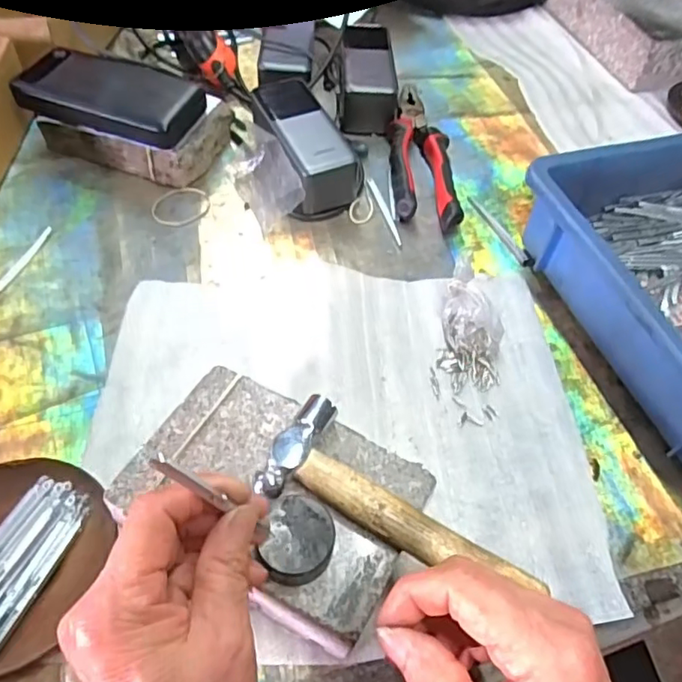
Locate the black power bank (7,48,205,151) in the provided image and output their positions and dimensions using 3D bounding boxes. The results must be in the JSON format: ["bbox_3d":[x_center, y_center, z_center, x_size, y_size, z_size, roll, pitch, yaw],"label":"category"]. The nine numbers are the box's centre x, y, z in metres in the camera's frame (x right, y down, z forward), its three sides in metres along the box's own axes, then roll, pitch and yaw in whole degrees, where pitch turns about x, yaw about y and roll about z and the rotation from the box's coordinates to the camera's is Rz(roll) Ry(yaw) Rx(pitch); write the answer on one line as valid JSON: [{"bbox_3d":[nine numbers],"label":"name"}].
[{"bbox_3d":[-0.201,-0.219,0.511,0.153,0.032,0.070,19,54,8],"label":"black power bank"}]

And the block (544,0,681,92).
[{"bbox_3d":[0.393,-0.410,0.739,0.163,0.058,0.211,-12,56,-14],"label":"block"}]

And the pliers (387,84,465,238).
[{"bbox_3d":[0.078,-0.188,0.571,0.060,0.025,0.212,2,54,-4],"label":"pliers"}]

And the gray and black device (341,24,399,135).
[{"bbox_3d":[0.026,-0.282,0.614,0.056,0.045,0.132,2,54,-4],"label":"gray and black device"}]

